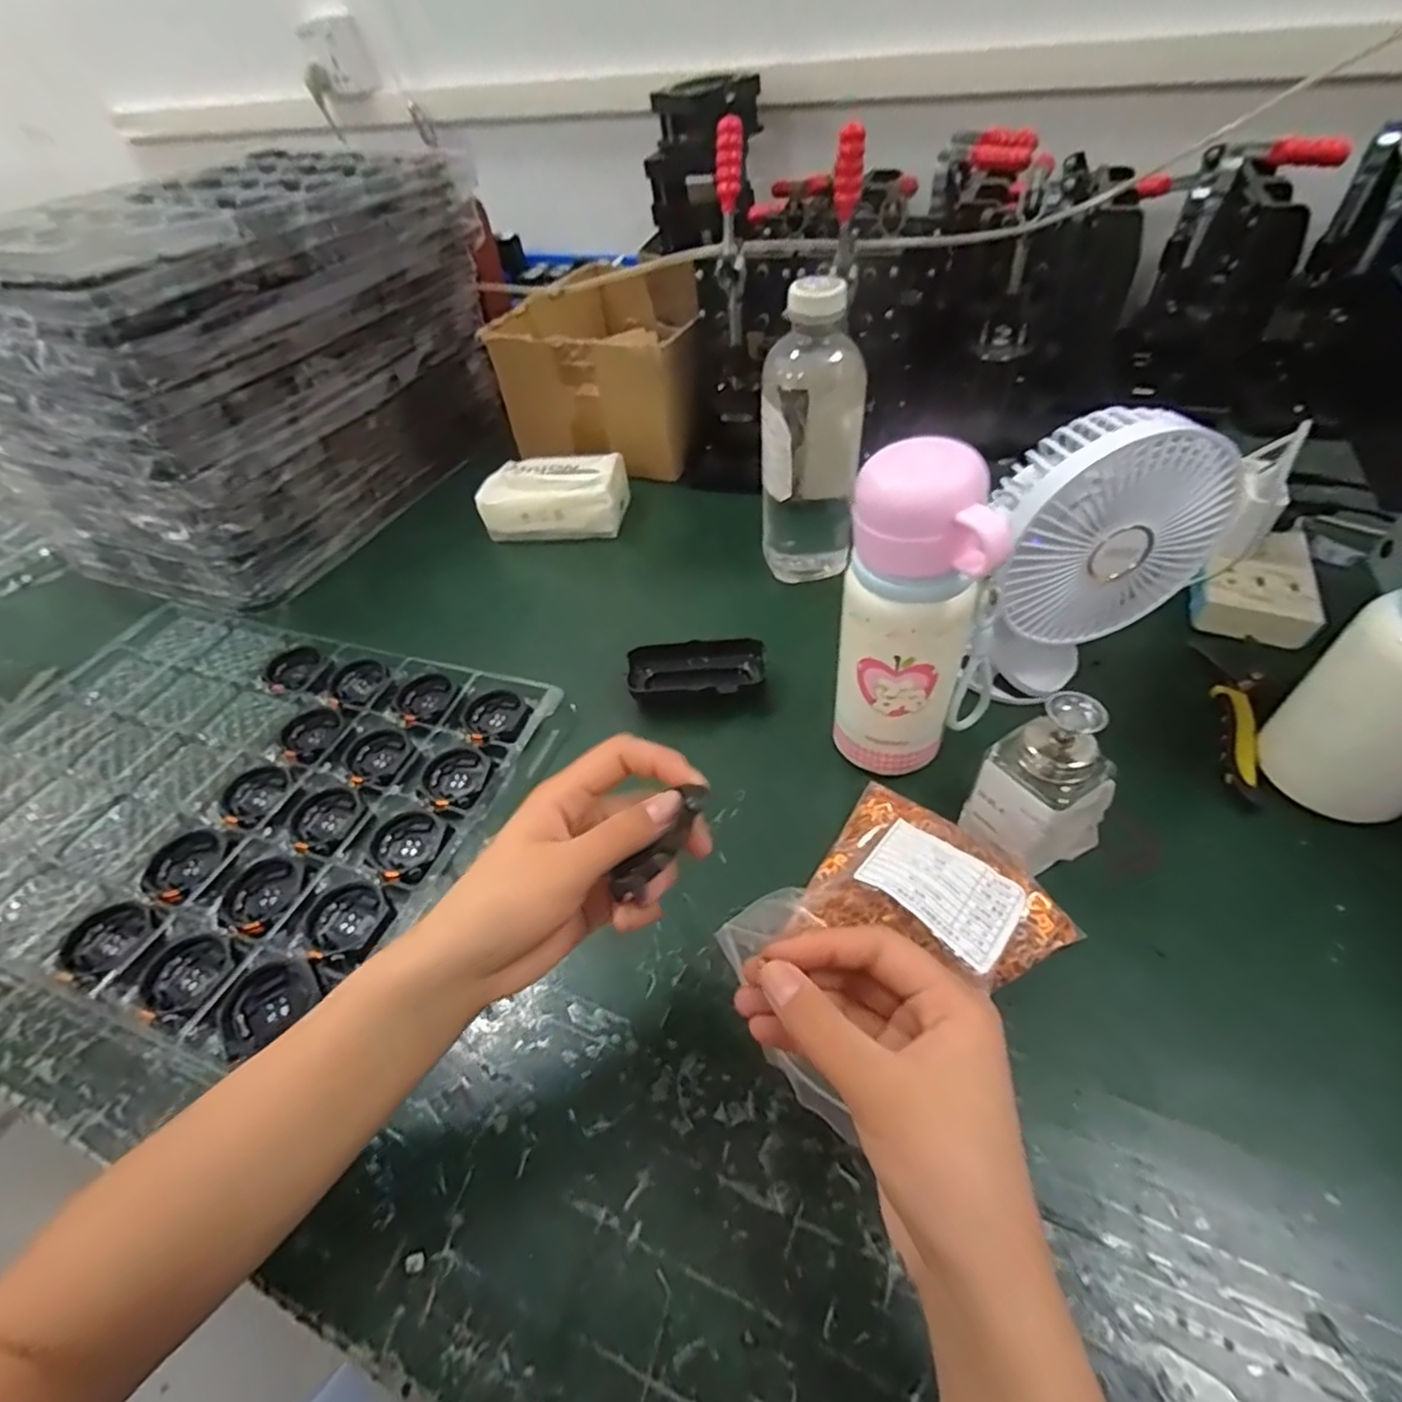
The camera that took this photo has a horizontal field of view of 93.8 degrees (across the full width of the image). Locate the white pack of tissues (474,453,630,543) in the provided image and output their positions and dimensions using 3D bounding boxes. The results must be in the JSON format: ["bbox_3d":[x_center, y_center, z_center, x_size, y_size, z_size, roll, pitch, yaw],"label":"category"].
[{"bbox_3d":[-0.154,-0.218,0.700,0.147,0.052,0.082,-1,47,4],"label":"white pack of tissues"}]

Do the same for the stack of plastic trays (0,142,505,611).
[{"bbox_3d":[-0.462,-0.358,0.703,0.284,0.284,0.442,13,50,17],"label":"stack of plastic trays"}]

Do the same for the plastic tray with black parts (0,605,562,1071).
[{"bbox_3d":[-0.363,0.058,0.490,0.424,0.024,0.290,13,49,16],"label":"plastic tray with black parts"}]

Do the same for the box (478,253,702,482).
[{"bbox_3d":[-0.111,-0.416,0.815,0.229,0.138,0.290,1,48,7],"label":"box"}]

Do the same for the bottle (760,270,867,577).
[{"bbox_3d":[0.090,-0.206,0.545,0.085,0.231,0.059,6,47,10],"label":"bottle"}]

